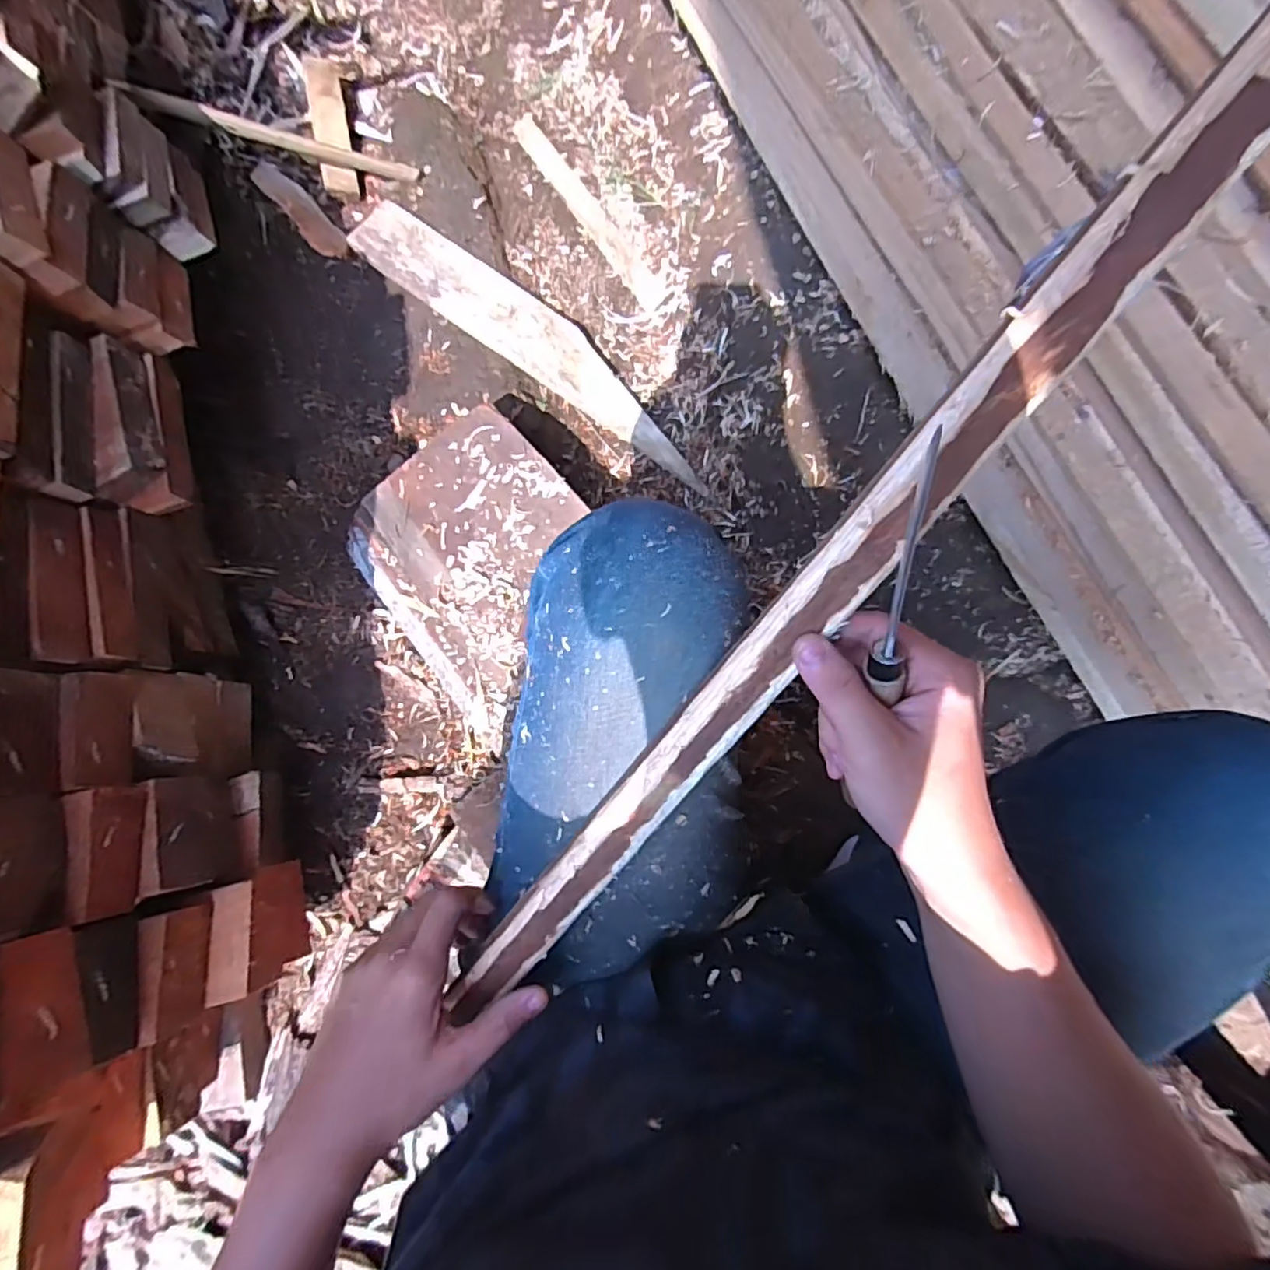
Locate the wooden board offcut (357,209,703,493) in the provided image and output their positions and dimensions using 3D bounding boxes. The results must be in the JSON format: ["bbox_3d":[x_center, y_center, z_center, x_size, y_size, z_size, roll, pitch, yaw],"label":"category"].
[{"bbox_3d":[-0.164,-0.504,1.032,0.706,0.023,0.116,34,86,0],"label":"wooden board offcut"}]

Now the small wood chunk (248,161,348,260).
[{"bbox_3d":[-0.601,-0.764,1.091,0.057,0.025,0.268,-43,83,3],"label":"small wood chunk"}]

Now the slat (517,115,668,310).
[{"bbox_3d":[-0.089,-0.786,1.127,0.045,0.010,0.498,-36,78,19],"label":"slat"}]

